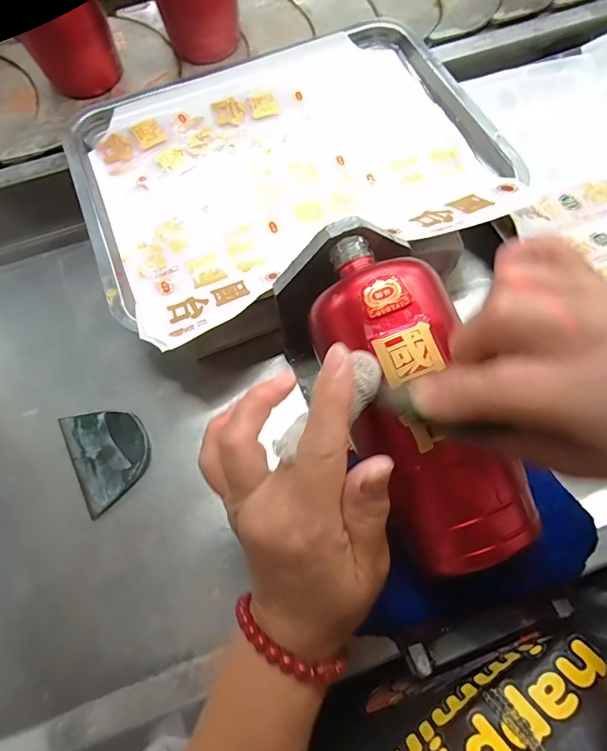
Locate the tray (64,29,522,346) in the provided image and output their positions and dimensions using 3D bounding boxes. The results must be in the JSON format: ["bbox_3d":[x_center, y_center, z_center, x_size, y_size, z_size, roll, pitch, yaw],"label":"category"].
[{"bbox_3d":[-0.018,-0.191,0.376,0.339,0.037,0.270,-24,72,-8],"label":"tray"}]

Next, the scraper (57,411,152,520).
[{"bbox_3d":[-0.151,0.058,0.345,0.058,0.008,0.079,-28,72,-6],"label":"scraper"}]

